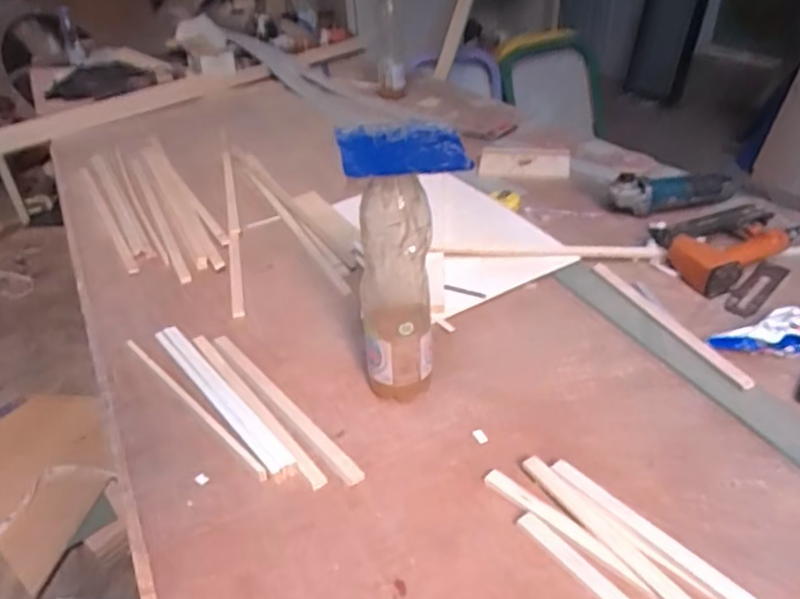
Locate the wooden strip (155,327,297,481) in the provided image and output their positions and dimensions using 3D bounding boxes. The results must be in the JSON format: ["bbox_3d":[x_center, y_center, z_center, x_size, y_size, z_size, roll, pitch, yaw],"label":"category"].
[{"bbox_3d":[-0.241,0.130,0.818,0.034,0.015,0.365,-28,41,-30],"label":"wooden strip"}]

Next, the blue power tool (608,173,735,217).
[{"bbox_3d":[0.534,-0.210,1.162,0.256,0.067,0.068,-10,36,-7],"label":"blue power tool"}]

